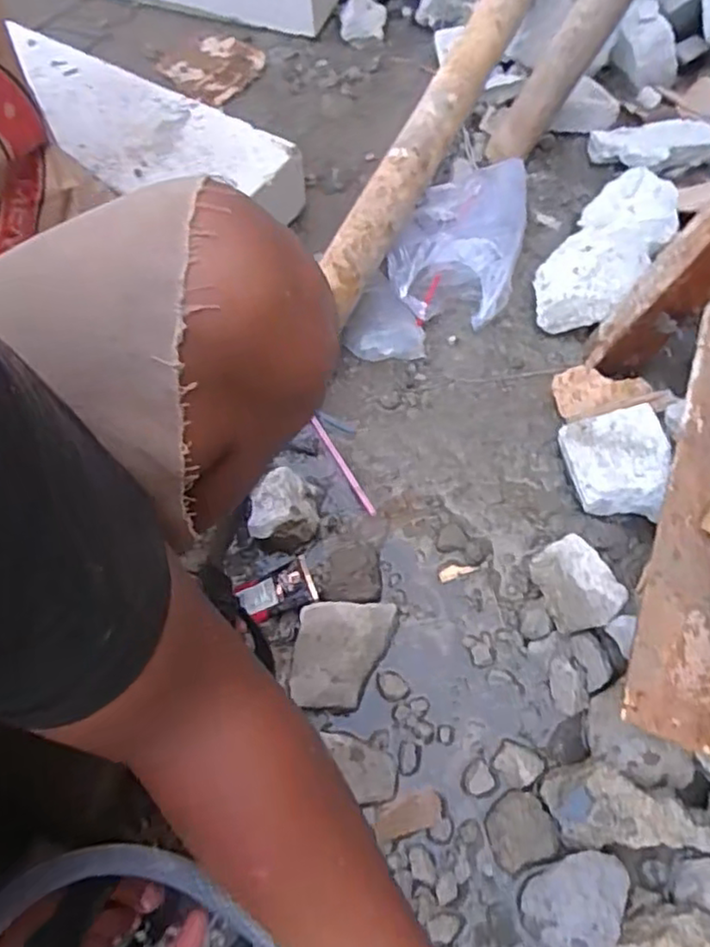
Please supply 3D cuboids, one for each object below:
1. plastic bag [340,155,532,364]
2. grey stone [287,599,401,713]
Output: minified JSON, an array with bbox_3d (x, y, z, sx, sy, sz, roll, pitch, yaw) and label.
[{"bbox_3d":[0.126,-0.282,0.841,0.171,0.093,0.352,24,65,13],"label":"plastic bag"},{"bbox_3d":[-0.011,0.172,0.621,0.089,0.023,0.100,5,62,3],"label":"grey stone"}]

